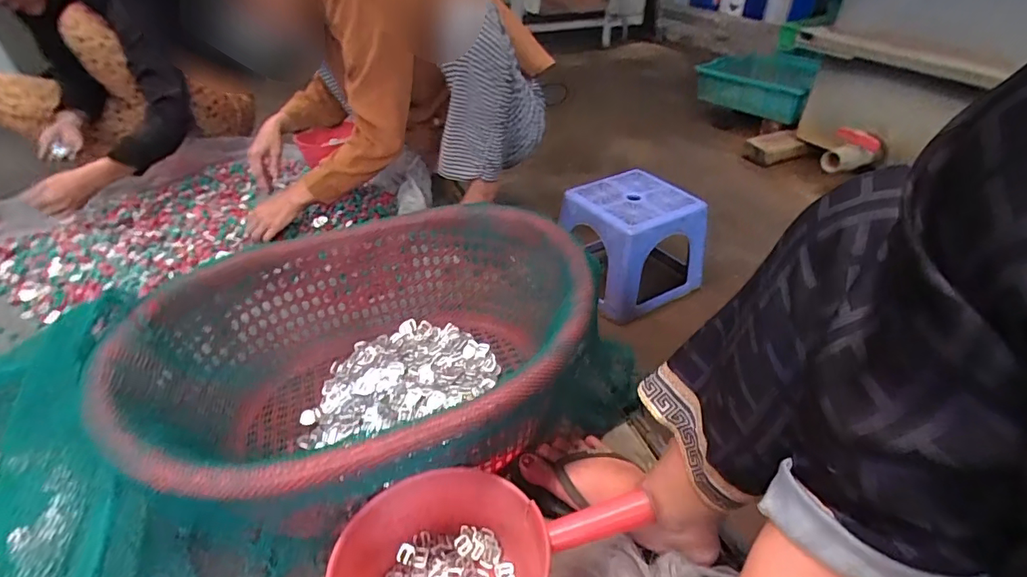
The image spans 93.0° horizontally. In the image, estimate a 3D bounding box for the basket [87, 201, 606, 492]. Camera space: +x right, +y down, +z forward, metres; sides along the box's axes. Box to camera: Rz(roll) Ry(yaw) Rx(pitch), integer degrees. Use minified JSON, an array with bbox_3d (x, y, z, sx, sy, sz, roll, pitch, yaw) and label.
[{"bbox_3d":[-0.170,0.083,0.612,0.491,0.213,0.412,-6,38,-9],"label":"basket"}]

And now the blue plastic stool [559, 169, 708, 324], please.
[{"bbox_3d":[0.255,-0.102,1.087,0.225,0.224,0.237,-20,42,-23],"label":"blue plastic stool"}]

